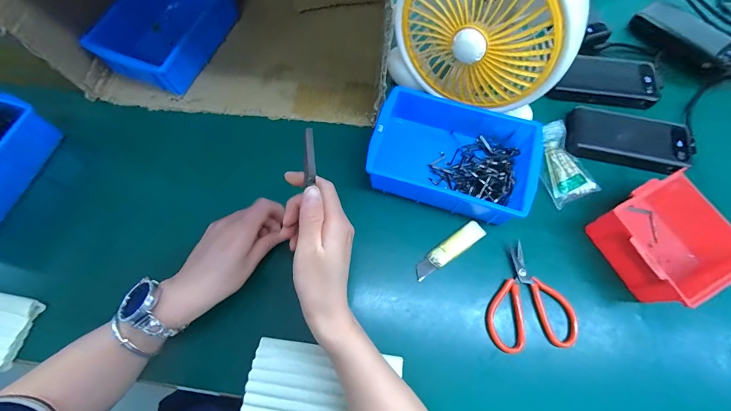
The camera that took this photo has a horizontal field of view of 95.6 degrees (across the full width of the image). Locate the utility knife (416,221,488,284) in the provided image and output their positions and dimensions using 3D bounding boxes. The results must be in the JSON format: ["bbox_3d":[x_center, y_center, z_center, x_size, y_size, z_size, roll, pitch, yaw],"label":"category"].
[{"bbox_3d":[0.107,0.057,0.421,0.105,0.006,0.025,-35,75,-12],"label":"utility knife"}]

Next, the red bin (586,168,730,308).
[{"bbox_3d":[0.362,0.036,0.397,0.139,0.069,0.121,-25,73,-9],"label":"red bin"}]

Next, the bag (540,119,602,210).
[{"bbox_3d":[0.264,-0.061,0.450,0.066,0.020,0.114,-17,72,-6],"label":"bag"}]

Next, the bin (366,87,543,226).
[{"bbox_3d":[0.113,-0.070,0.433,0.197,0.056,0.137,17,72,5],"label":"bin"}]

